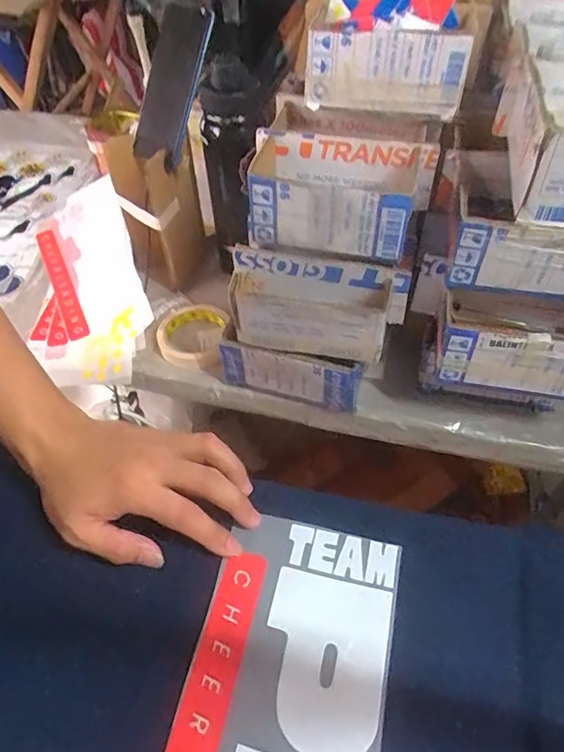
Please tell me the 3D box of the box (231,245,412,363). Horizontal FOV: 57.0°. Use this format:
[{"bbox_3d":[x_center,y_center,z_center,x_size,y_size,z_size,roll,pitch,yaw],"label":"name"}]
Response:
[{"bbox_3d":[0.033,-0.071,0.527,0.179,0.075,0.070,10,52,9],"label":"box"}]

